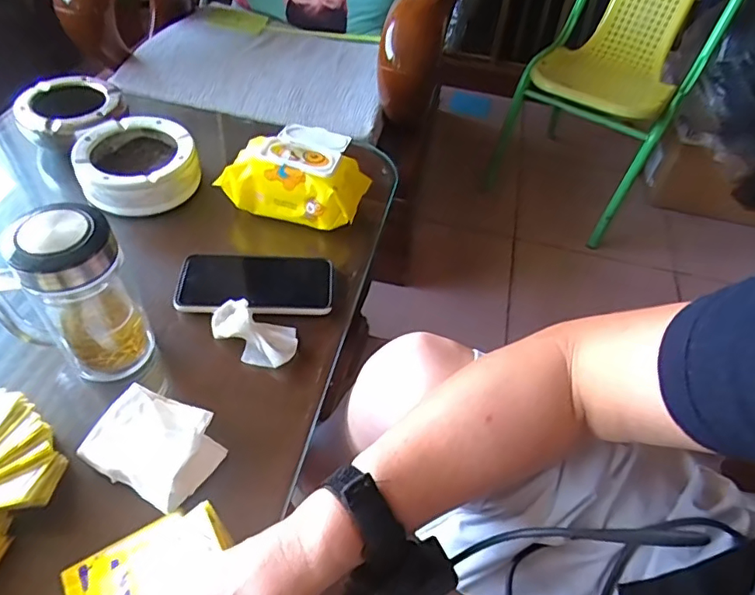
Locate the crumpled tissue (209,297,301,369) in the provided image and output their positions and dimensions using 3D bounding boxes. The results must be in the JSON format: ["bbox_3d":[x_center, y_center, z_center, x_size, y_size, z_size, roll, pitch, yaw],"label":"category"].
[{"bbox_3d":[-0.127,0.034,0.544,0.091,0.028,0.053,17,49,8],"label":"crumpled tissue"}]

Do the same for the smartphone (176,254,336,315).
[{"bbox_3d":[-0.134,-0.017,0.589,0.165,0.018,0.079,3,53,-4],"label":"smartphone"}]

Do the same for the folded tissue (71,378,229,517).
[{"bbox_3d":[-0.189,0.124,0.457,0.099,0.029,0.079,23,51,14],"label":"folded tissue"}]

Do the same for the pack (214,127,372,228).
[{"bbox_3d":[-0.093,-0.164,0.675,0.158,0.064,0.131,13,49,5],"label":"pack"}]

